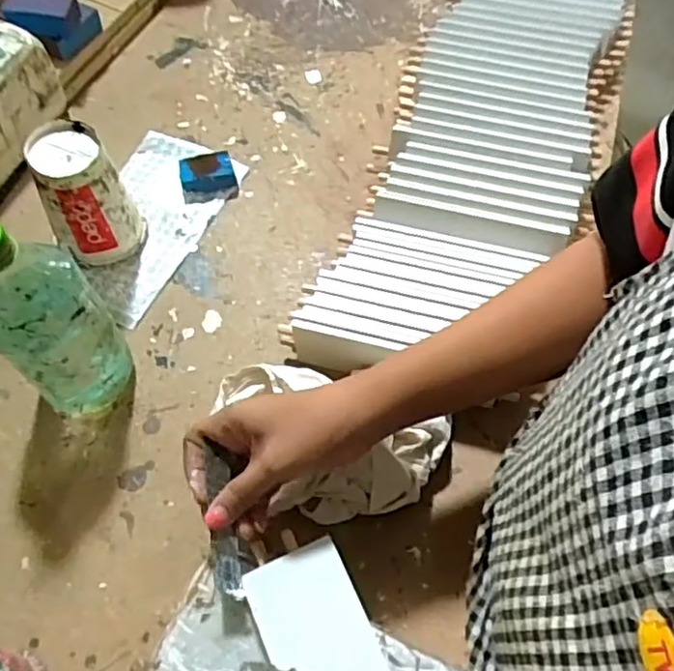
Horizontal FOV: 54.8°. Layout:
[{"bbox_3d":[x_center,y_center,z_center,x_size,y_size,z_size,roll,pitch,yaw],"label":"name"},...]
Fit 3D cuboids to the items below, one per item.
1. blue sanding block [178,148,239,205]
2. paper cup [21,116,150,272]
[{"bbox_3d":[-0.136,-0.167,0.688,0.056,0.031,0.043,-11,59,-6],"label":"blue sanding block"},{"bbox_3d":[-0.231,-0.123,0.600,0.081,0.132,0.064,-23,61,-13],"label":"paper cup"}]

